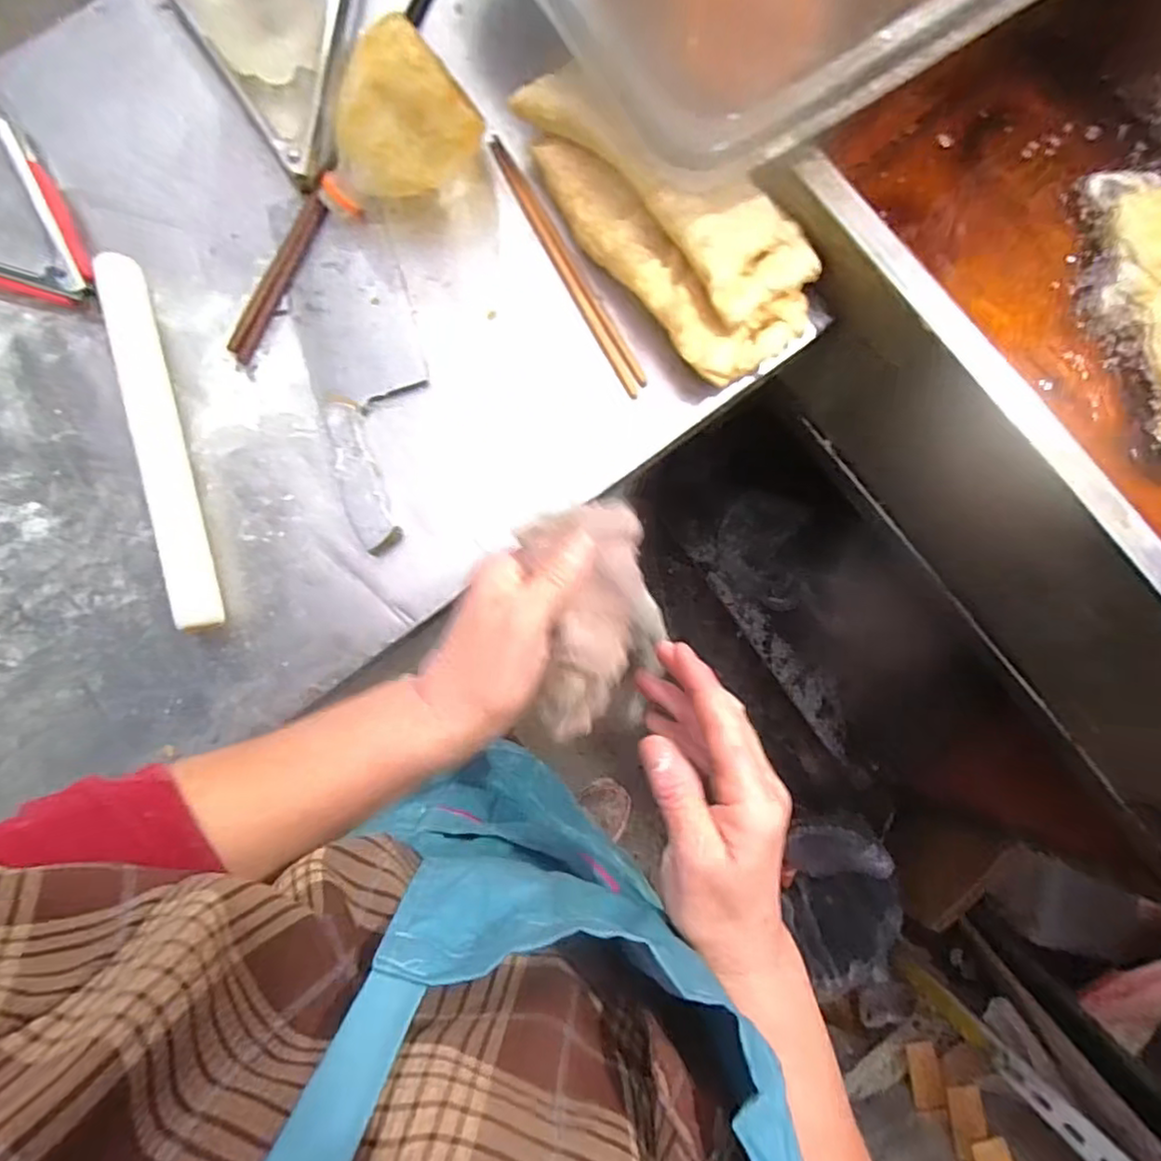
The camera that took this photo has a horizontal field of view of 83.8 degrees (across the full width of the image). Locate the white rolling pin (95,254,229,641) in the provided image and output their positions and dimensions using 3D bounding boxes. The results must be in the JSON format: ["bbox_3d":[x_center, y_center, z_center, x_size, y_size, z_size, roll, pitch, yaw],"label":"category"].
[{"bbox_3d":[-0.314,-0.107,0.483,0.027,0.024,0.298,-17,83,-3],"label":"white rolling pin"}]

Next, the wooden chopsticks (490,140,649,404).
[{"bbox_3d":[-0.013,-0.244,0.501,0.018,0.006,0.233,-29,83,-4],"label":"wooden chopsticks"}]

